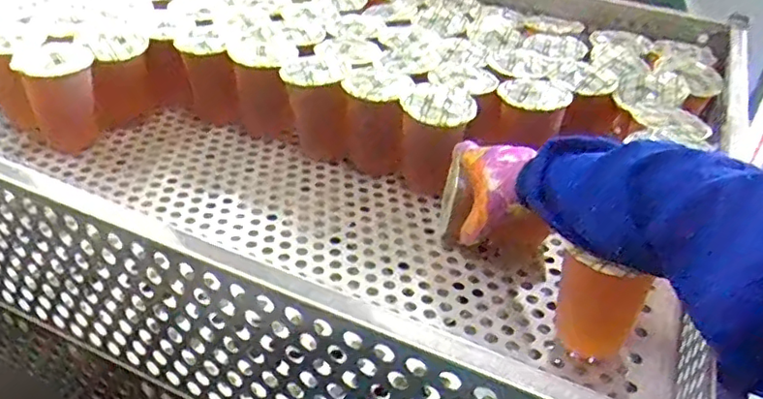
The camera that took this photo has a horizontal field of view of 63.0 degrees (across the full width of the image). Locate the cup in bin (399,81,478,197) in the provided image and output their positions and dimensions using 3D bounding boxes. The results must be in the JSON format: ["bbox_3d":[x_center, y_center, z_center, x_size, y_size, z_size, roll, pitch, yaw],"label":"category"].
[{"bbox_3d":[0.065,-0.067,0.762,0.081,0.122,0.081,3,35,-2],"label":"cup in bin"}]

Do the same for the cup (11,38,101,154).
[{"bbox_3d":[-0.405,-0.129,0.789,0.084,0.123,0.081,-14,39,-25],"label":"cup"}]

